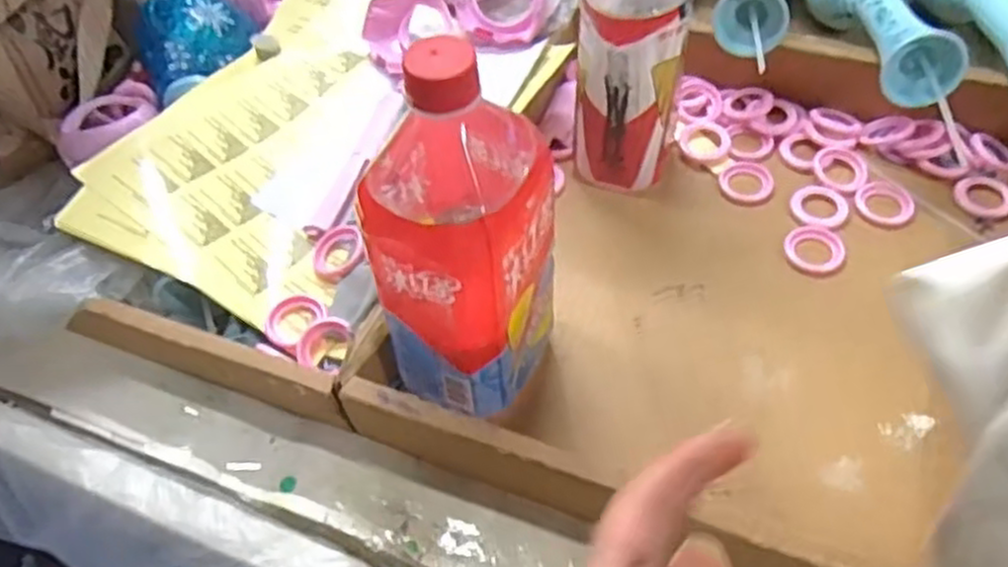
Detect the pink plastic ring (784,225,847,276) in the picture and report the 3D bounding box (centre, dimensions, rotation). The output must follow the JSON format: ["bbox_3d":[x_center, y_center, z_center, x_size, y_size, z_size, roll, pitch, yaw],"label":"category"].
[{"bbox_3d":[0.204,-0.023,0.512,0.037,0.004,0.037,-3,54,3],"label":"pink plastic ring"}]

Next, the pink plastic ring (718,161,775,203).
[{"bbox_3d":[0.172,-0.073,0.551,0.037,0.004,0.036,-3,54,3],"label":"pink plastic ring"}]

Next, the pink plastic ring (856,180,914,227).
[{"bbox_3d":[0.260,-0.055,0.533,0.037,0.004,0.038,-3,54,3],"label":"pink plastic ring"}]

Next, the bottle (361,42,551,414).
[{"bbox_3d":[-0.017,-0.023,0.391,0.079,0.215,0.103,2,54,7],"label":"bottle"}]

